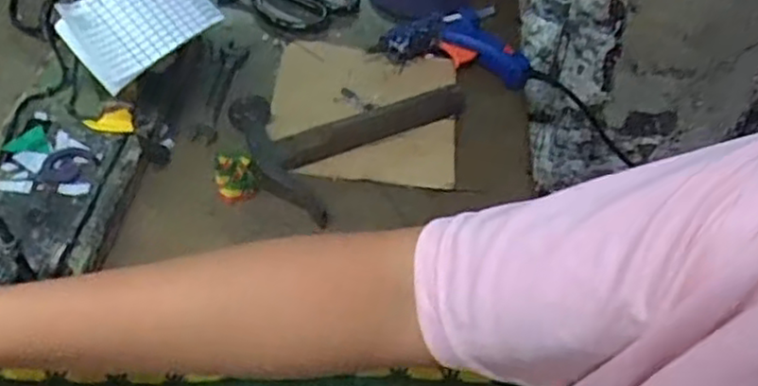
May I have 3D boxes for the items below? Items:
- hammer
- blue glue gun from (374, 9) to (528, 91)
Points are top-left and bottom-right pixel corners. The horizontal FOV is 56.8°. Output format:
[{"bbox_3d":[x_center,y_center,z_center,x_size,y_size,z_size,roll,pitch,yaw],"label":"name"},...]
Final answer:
[{"bbox_3d":[-0.013,-0.051,0.546,0.179,0.023,0.108,-19,53,-21],"label":"hammer"},{"bbox_3d":[0.069,-0.144,0.634,0.130,0.025,0.091,8,48,1],"label":"blue glue gun"}]

